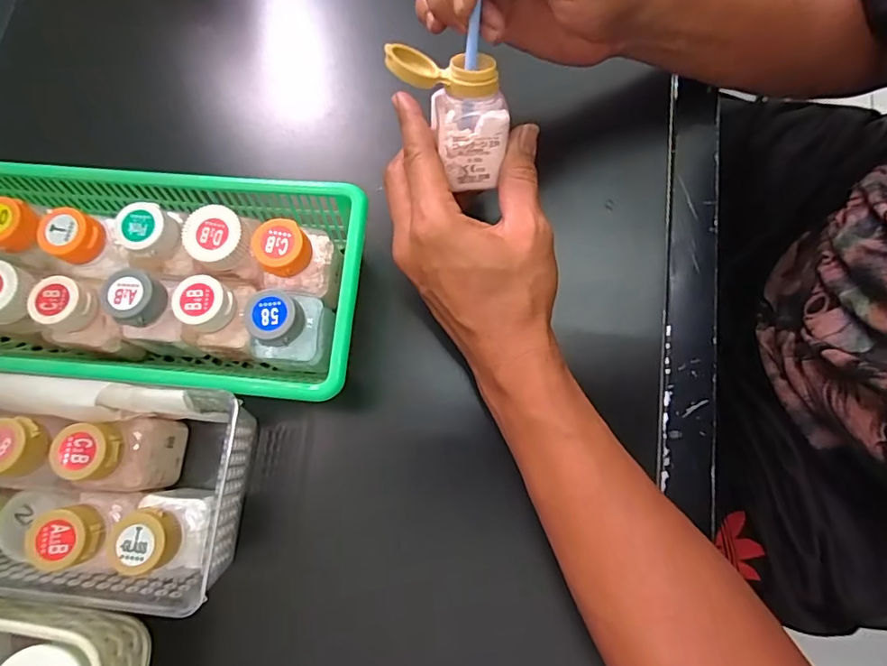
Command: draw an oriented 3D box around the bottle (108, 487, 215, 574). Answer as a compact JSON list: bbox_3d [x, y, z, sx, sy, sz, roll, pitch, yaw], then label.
[{"bbox_3d":[-0.149,0.108,0.279,0.035,0.068,0.035,2,76,2],"label":"bottle"}]

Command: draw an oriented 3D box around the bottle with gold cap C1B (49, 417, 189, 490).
[{"bbox_3d":[-0.185,0.071,0.290,0.034,0.067,0.038,-5,76,0],"label":"bottle with gold cap C1B"}]

